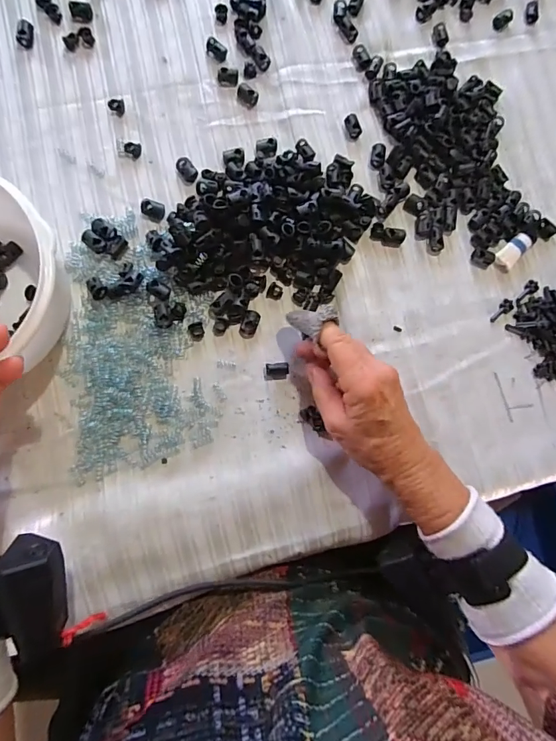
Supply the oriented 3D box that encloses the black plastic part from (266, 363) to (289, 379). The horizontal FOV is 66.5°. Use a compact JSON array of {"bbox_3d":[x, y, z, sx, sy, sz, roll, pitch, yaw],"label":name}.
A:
[{"bbox_3d":[0.000,0.001,0.368,0.019,0.011,0.012,-2,83,-6],"label":"black plastic part"}]

